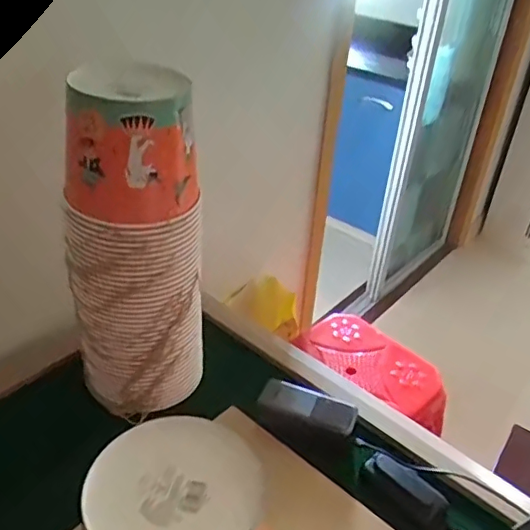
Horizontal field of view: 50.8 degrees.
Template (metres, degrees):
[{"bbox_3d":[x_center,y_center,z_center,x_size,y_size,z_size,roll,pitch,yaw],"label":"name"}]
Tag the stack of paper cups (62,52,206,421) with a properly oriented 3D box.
[{"bbox_3d":[-0.161,-0.010,0.695,0.157,0.431,0.123,-6,35,-15],"label":"stack of paper cups"}]

